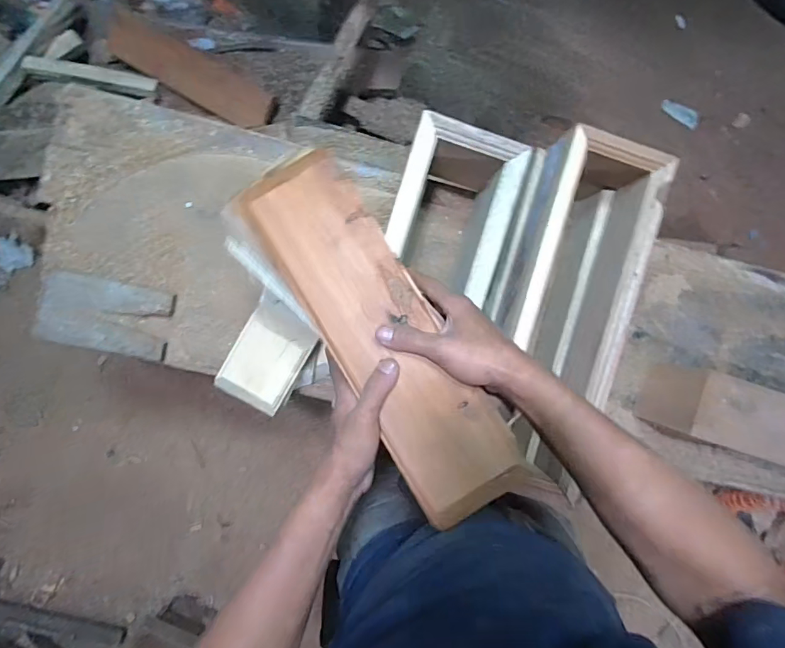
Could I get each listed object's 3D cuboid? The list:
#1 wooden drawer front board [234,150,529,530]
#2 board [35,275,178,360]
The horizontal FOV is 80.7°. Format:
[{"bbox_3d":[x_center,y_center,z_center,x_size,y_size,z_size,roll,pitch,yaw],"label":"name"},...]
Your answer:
[{"bbox_3d":[-0.013,0.005,0.455,0.109,0.032,0.374,-31,85,-9],"label":"wooden drawer front board"},{"bbox_3d":[-0.468,-0.013,0.750,0.195,0.019,0.111,12,90,-8],"label":"board"}]

